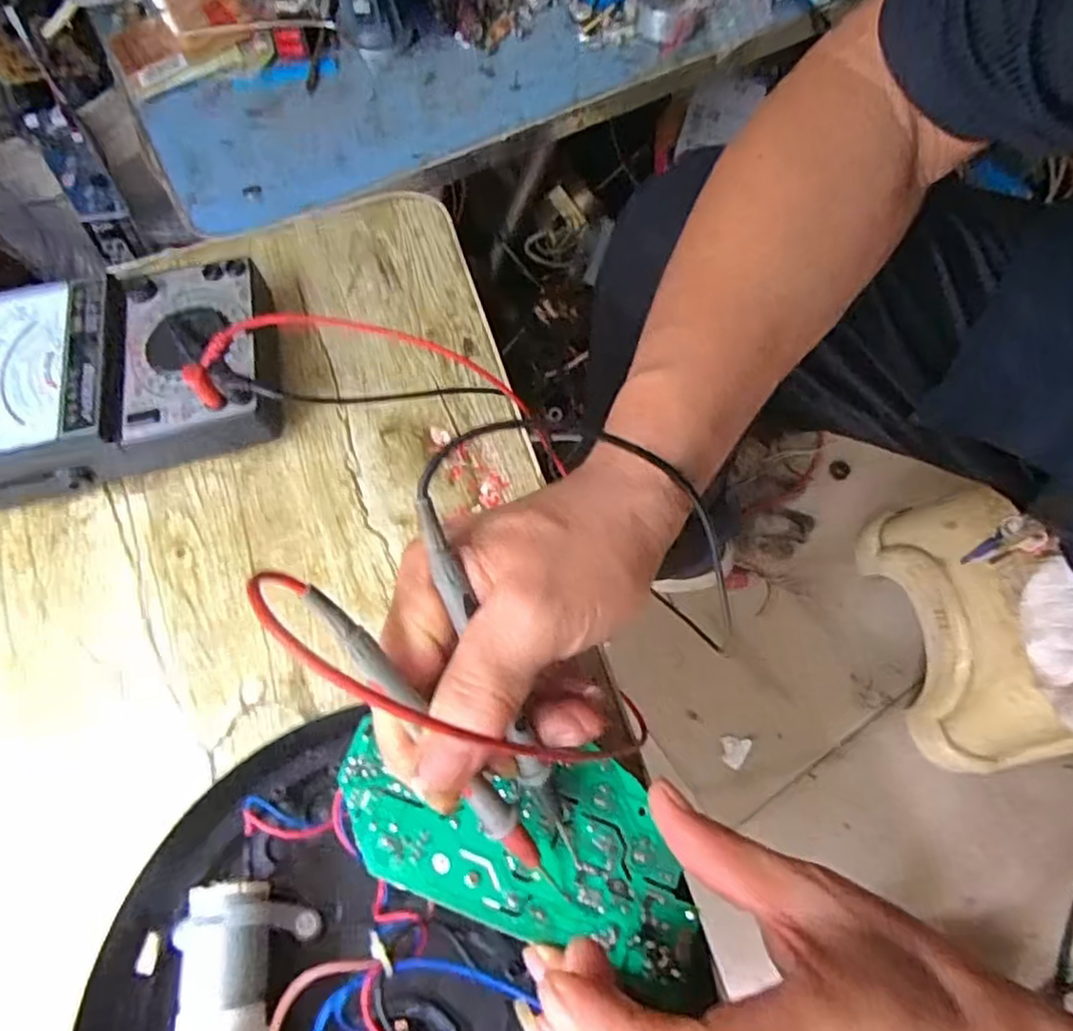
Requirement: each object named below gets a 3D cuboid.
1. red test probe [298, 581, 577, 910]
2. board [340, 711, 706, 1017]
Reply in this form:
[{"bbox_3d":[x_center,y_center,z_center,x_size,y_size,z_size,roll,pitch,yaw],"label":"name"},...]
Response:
[{"bbox_3d":[-0.029,0.081,0.231,0.010,0.008,0.147,-38,110,-14],"label":"red test probe"},{"bbox_3d":[-0.006,0.121,0.264,0.149,0.006,0.067,18,71,10],"label":"board"}]

